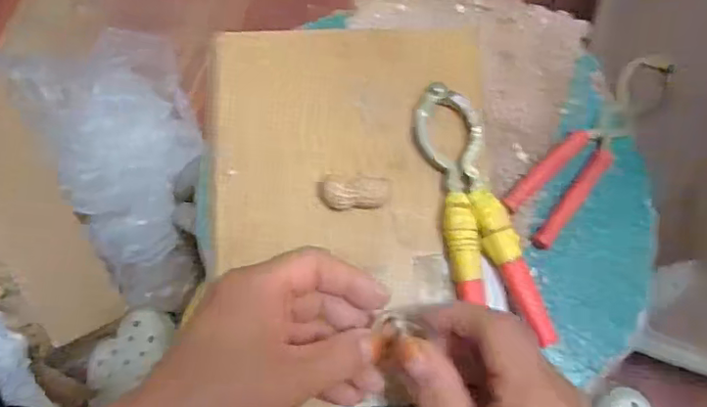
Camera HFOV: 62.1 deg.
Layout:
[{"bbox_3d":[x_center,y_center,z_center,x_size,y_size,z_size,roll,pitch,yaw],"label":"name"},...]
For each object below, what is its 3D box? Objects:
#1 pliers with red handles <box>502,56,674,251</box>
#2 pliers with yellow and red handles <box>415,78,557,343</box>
[{"bbox_3d":[0.152,-0.039,0.365,0.037,0.014,0.151,42,78,9],"label":"pliers with red handles"},{"bbox_3d":[0.069,0.004,0.335,0.043,0.010,0.156,-15,76,-6],"label":"pliers with yellow and red handles"}]

